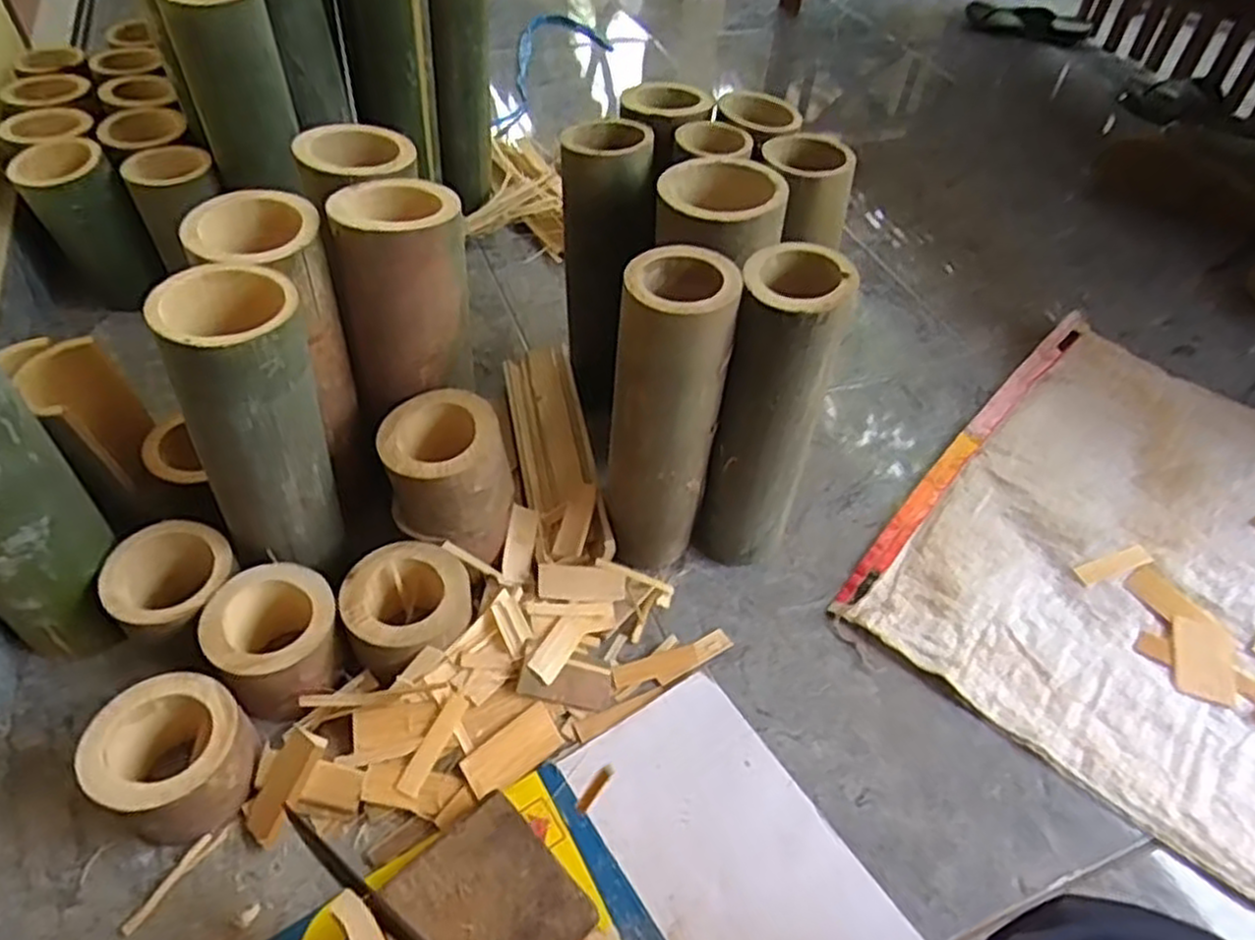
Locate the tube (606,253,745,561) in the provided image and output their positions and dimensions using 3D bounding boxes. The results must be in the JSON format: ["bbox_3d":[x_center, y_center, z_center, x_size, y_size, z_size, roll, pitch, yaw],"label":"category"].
[{"bbox_3d":[0.030,-0.029,0.624,0.079,0.283,0.080,10,48,6],"label":"tube"}]

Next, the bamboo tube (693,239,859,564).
[{"bbox_3d":[0.115,-0.036,0.639,0.072,0.285,0.086,18,49,13],"label":"bamboo tube"}]

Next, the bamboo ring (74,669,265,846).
[{"bbox_3d":[-0.302,0.195,0.527,0.091,0.077,0.088,2,48,-2],"label":"bamboo ring"}]

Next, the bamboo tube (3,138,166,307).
[{"bbox_3d":[-0.574,-0.259,0.834,0.087,0.153,0.082,-29,57,-27],"label":"bamboo tube"}]

